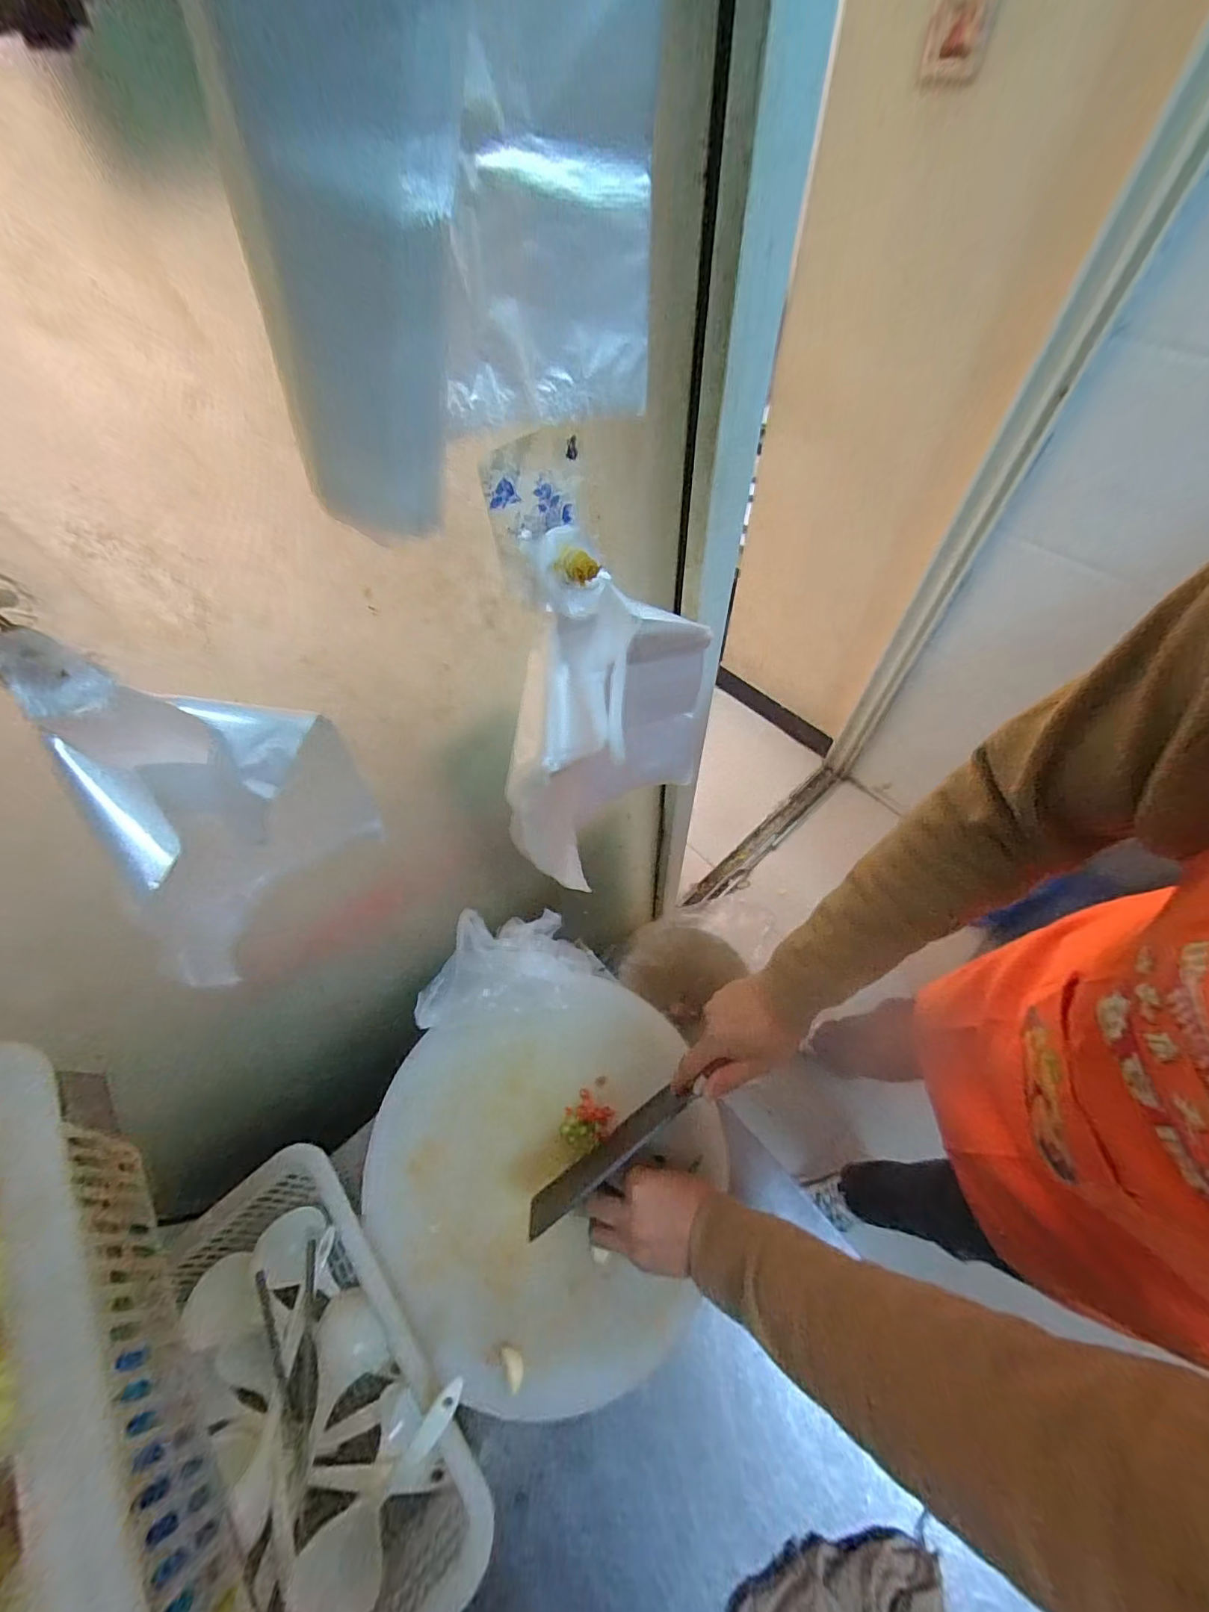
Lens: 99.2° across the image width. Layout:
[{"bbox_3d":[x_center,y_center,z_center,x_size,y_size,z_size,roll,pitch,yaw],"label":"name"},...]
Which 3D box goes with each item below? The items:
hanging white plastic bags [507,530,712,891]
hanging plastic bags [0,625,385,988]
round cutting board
[{"bbox_3d":[0.005,-0.071,0.455,0.081,0.308,0.220,28,64,19],"label":"hanging white plastic bags"},{"bbox_3d":[-0.215,0.007,0.280,0.153,0.202,0.047,-37,63,-17],"label":"hanging plastic bags"},{"bbox_3d":[-0.057,0.378,0.536,0.353,0.042,0.325,-2,58,3],"label":"round cutting board"}]

